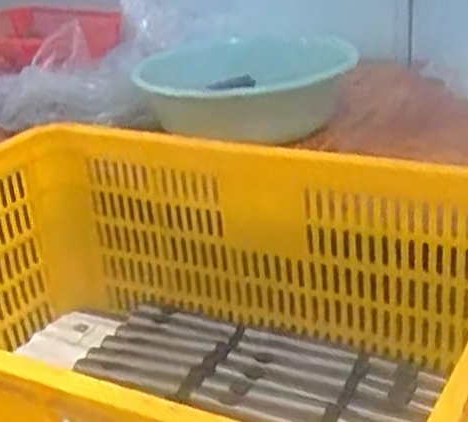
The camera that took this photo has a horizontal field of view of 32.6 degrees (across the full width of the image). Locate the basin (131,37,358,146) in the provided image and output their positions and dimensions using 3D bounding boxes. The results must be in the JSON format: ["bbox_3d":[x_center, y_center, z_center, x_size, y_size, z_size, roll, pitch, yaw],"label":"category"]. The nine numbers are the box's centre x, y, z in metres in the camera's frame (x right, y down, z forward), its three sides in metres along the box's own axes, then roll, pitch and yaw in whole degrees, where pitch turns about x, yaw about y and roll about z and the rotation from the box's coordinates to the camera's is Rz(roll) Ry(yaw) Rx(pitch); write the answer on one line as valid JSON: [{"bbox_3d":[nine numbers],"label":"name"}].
[{"bbox_3d":[0.036,-0.174,1.065,0.218,0.081,0.270,18,34,40],"label":"basin"}]

